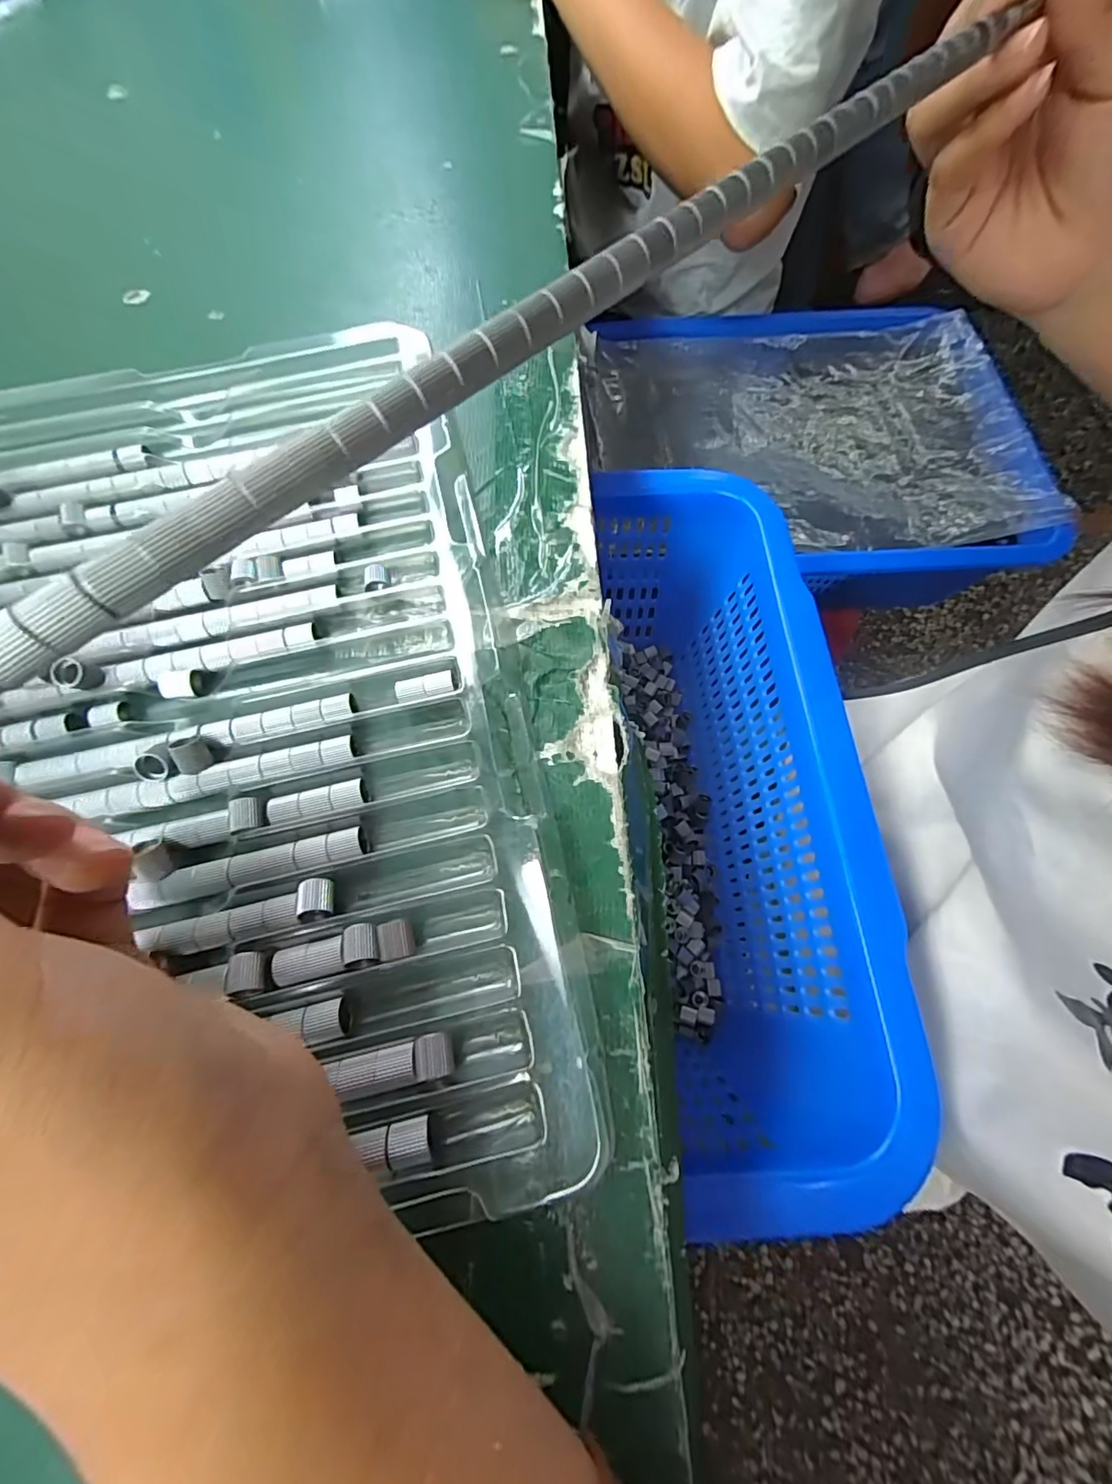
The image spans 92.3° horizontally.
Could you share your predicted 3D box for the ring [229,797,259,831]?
[{"bbox_3d":[-0.088,0.021,0.153,0.007,0.006,0.010,-15,68,-6],"label":"ring"}]

